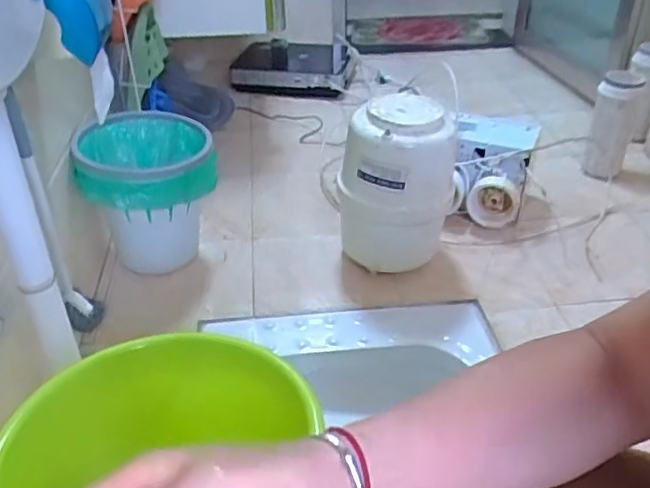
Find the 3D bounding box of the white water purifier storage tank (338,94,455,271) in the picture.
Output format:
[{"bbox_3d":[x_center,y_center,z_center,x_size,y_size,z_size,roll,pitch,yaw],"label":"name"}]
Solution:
[{"bbox_3d":[0.148,-0.108,1.279,0.217,0.353,0.215,4,34,8],"label":"white water purifier storage tank"}]

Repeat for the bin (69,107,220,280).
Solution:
[{"bbox_3d":[-0.353,-0.093,1.261,0.245,0.281,0.245,-13,36,-17],"label":"bin"}]

